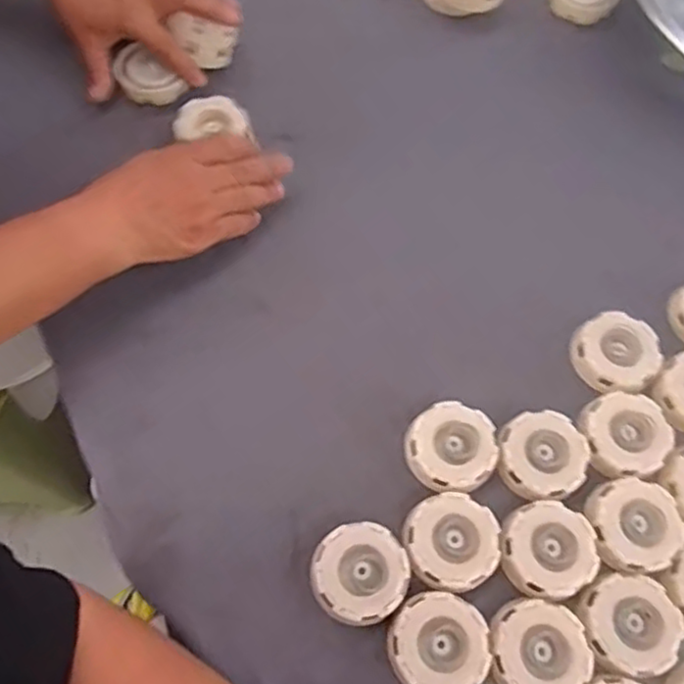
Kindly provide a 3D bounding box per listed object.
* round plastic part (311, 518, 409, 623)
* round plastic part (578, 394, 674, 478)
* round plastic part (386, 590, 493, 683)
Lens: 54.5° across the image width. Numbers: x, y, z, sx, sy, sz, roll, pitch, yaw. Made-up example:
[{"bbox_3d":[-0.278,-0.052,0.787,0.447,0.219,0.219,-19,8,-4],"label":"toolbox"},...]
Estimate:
[{"bbox_3d":[0.012,0.155,0.443,0.062,0.030,0.060,1,66,-2],"label":"round plastic part"},{"bbox_3d":[0.207,0.067,0.483,0.060,0.016,0.057,-3,66,-4],"label":"round plastic part"},{"bbox_3d":[0.061,0.194,0.427,0.063,0.025,0.060,1,66,-2],"label":"round plastic part"}]

